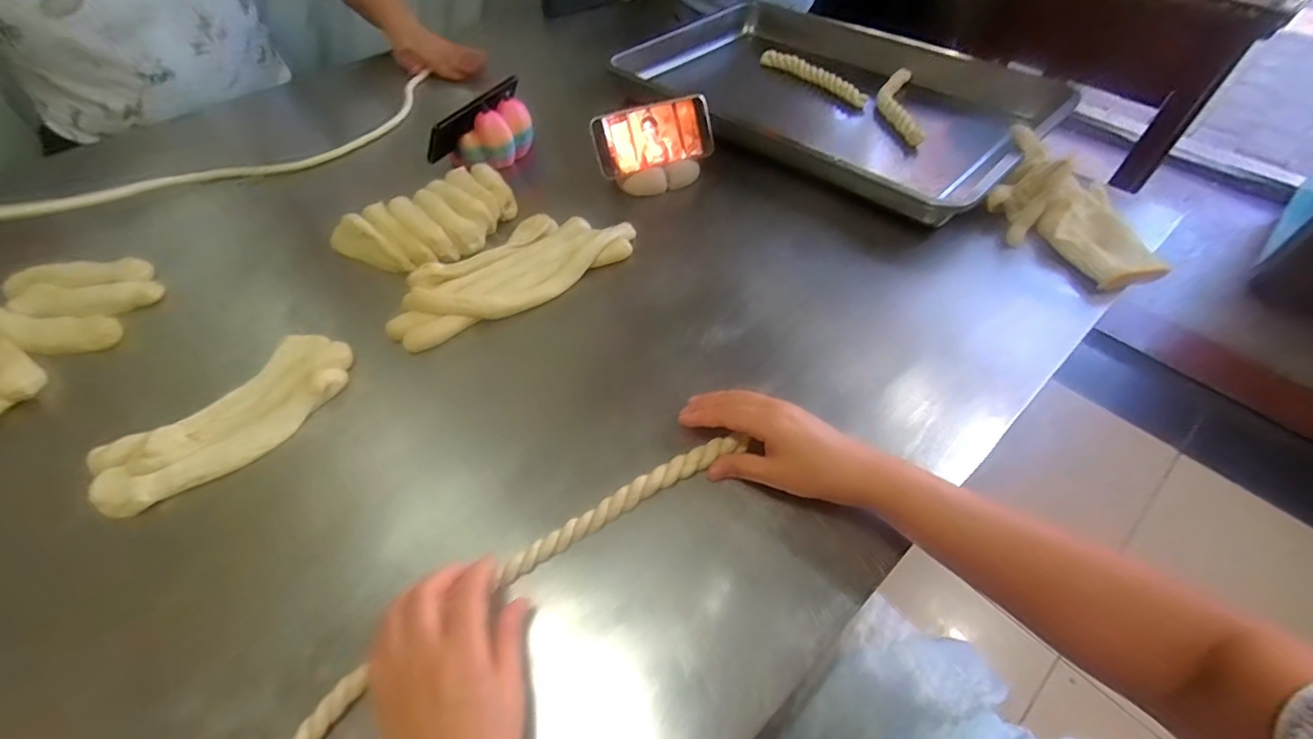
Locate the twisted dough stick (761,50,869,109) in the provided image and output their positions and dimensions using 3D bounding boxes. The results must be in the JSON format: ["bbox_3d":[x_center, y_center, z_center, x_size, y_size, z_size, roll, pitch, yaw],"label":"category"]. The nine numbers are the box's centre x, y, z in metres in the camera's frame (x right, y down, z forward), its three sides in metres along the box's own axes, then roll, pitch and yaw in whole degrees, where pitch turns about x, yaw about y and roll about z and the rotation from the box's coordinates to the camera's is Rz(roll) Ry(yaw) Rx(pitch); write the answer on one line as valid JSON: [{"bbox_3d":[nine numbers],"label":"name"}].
[{"bbox_3d":[0.252,-0.468,0.874,0.031,0.021,0.204,-35,59,-24],"label":"twisted dough stick"}]

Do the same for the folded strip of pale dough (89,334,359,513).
[{"bbox_3d":[-0.364,0.040,0.475,0.090,0.022,0.202,30,58,22],"label":"folded strip of pale dough"}]

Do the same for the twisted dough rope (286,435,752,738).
[{"bbox_3d":[-0.097,0.156,0.383,0.406,0.014,0.056,-34,59,-24],"label":"twisted dough rope"}]

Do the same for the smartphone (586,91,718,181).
[{"bbox_3d":[-0.001,-0.294,0.693,0.154,0.076,0.012,-20,16,-15],"label":"smartphone"}]

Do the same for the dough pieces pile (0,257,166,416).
[{"bbox_3d":[-0.635,-0.051,0.565,0.153,0.025,0.205,18,54,14],"label":"dough pieces pile"}]

